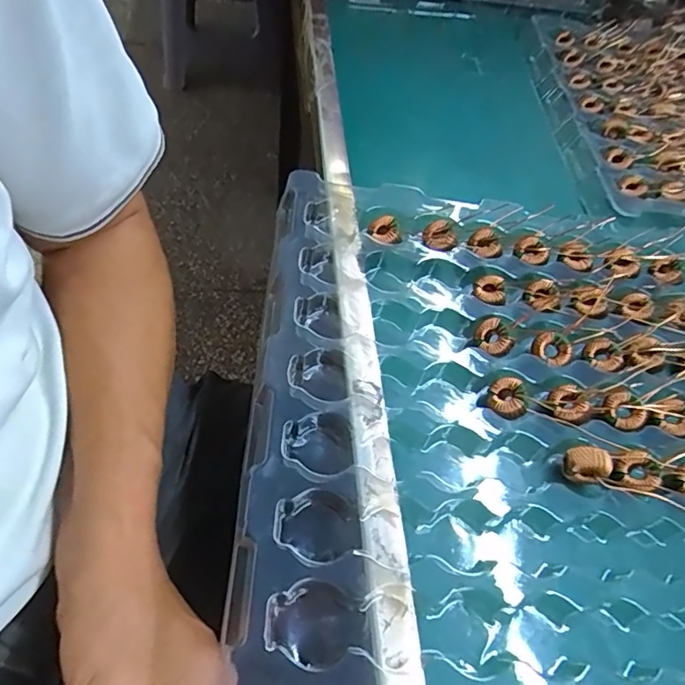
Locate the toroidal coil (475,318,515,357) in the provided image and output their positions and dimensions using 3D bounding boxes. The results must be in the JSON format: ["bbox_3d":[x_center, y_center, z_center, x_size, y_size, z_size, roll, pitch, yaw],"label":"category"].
[{"bbox_3d":[0.086,-0.003,0.298,0.018,0.008,0.023,-9,60,-14],"label":"toroidal coil"}]

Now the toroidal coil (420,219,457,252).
[{"bbox_3d":[0.062,-0.068,0.336,0.019,0.007,0.021,-2,58,-10],"label":"toroidal coil"}]

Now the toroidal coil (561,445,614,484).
[{"bbox_3d":[0.122,0.061,0.265,0.020,0.017,0.013,23,57,6],"label":"toroidal coil"}]

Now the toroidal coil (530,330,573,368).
[{"bbox_3d":[0.120,0.004,0.301,0.022,0.007,0.019,38,60,15],"label":"toroidal coil"}]

